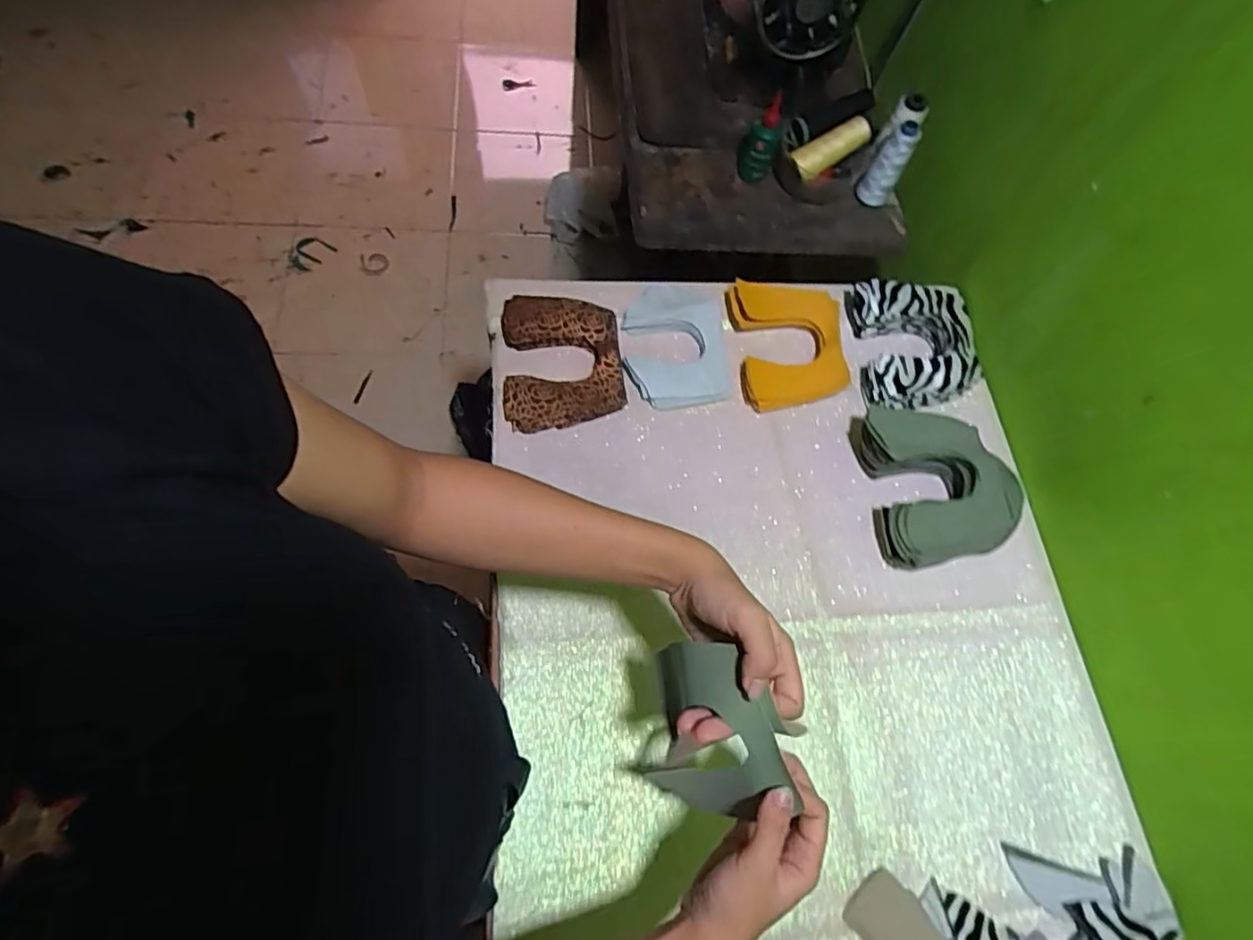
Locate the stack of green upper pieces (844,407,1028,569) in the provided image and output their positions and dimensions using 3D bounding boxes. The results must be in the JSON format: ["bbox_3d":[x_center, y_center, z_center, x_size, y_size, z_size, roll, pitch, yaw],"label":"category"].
[{"bbox_3d":[0.337,0.012,0.661,0.153,0.060,0.175,-1,66,-7],"label":"stack of green upper pieces"}]

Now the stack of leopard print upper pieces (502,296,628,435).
[{"bbox_3d":[-0.073,-0.123,0.706,0.133,0.041,0.165,-7,66,-3],"label":"stack of leopard print upper pieces"}]

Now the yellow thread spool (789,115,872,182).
[{"bbox_3d":[0.273,-0.431,0.828,0.113,0.040,0.038,-29,69,3],"label":"yellow thread spool"}]

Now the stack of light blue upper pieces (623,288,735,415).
[{"bbox_3d":[0.057,-0.147,0.724,0.120,0.031,0.158,-5,68,-9],"label":"stack of light blue upper pieces"}]

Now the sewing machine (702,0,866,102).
[{"bbox_3d":[0.220,-0.722,0.864,0.173,0.187,0.353,5,67,-5],"label":"sewing machine"}]

